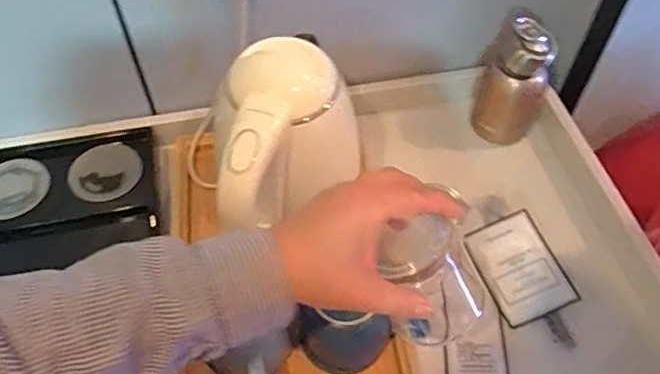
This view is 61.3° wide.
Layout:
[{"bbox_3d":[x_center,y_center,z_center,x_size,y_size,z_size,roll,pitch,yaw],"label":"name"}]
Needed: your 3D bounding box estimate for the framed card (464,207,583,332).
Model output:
[{"bbox_3d":[0.195,0.082,0.574,0.077,0.009,0.107,-22,64,-4],"label":"framed card"}]

